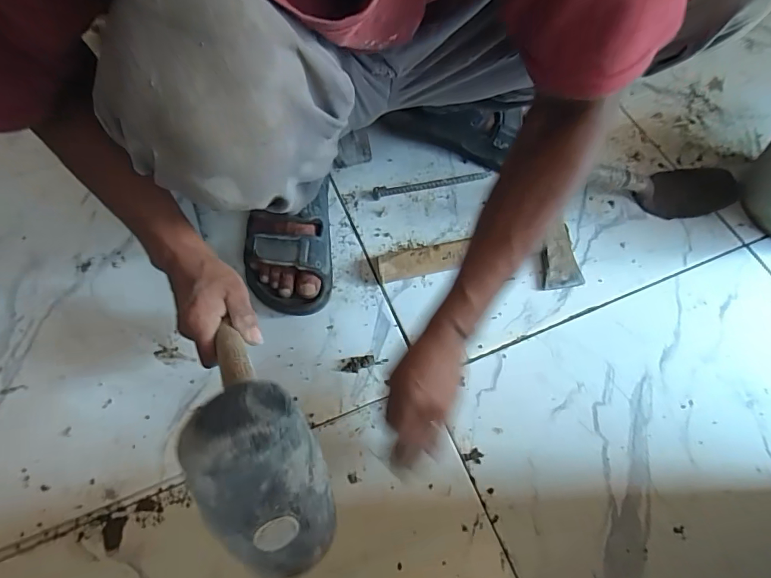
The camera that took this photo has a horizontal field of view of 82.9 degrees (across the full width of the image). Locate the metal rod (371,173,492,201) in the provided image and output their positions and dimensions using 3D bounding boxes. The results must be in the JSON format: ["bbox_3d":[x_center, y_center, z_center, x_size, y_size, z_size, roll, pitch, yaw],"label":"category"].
[{"bbox_3d":[0.068,-0.153,0.644,0.177,0.010,0.022,-9,65,-6],"label":"metal rod"}]

